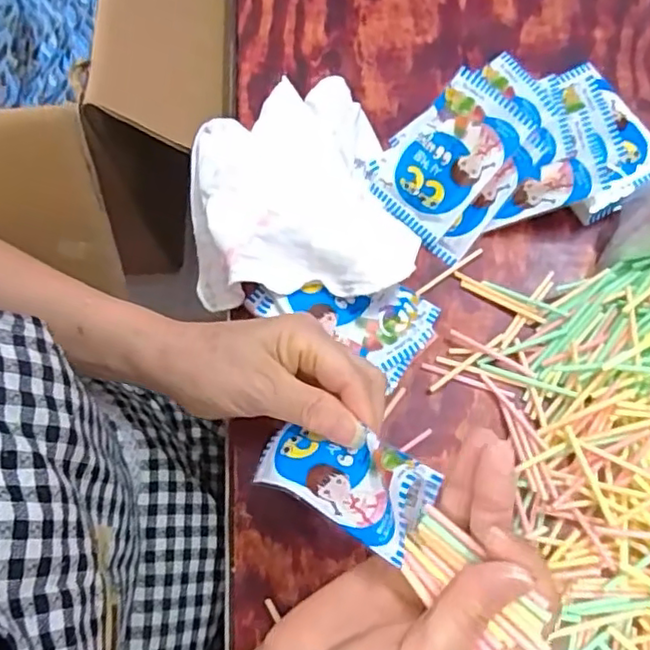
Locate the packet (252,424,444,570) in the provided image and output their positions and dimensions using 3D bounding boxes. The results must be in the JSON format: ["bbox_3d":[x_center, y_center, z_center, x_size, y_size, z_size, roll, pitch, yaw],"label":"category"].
[{"bbox_3d":[0.006,0.074,0.302,0.087,0.022,0.044,15,71,29],"label":"packet"}]

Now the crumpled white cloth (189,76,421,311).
[{"bbox_3d":[-0.027,-0.090,0.443,0.145,0.048,0.177,-14,71,-2],"label":"crumpled white cloth"}]

